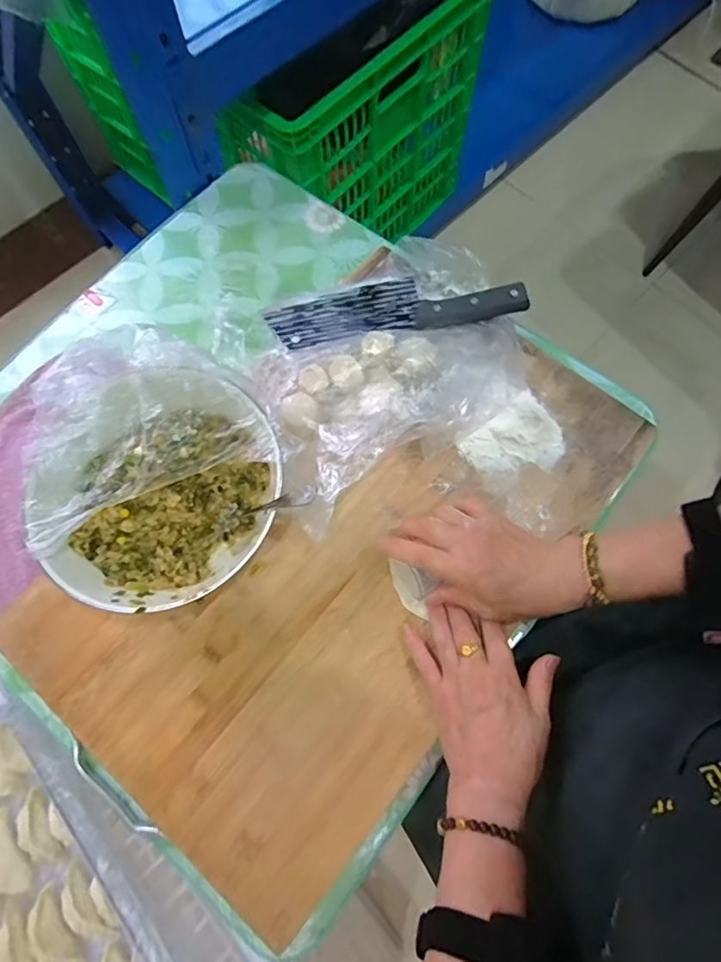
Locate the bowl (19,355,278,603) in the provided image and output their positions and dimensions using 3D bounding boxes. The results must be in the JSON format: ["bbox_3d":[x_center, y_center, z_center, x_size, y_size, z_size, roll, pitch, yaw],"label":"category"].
[{"bbox_3d":[-0.162,0.010,0.427,0.194,0.089,0.180,0,72,0],"label":"bowl"}]

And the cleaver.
[{"bbox_3d":[0.036,-0.184,0.532,0.264,0.031,0.068,-5,73,-1],"label":"cleaver"}]

